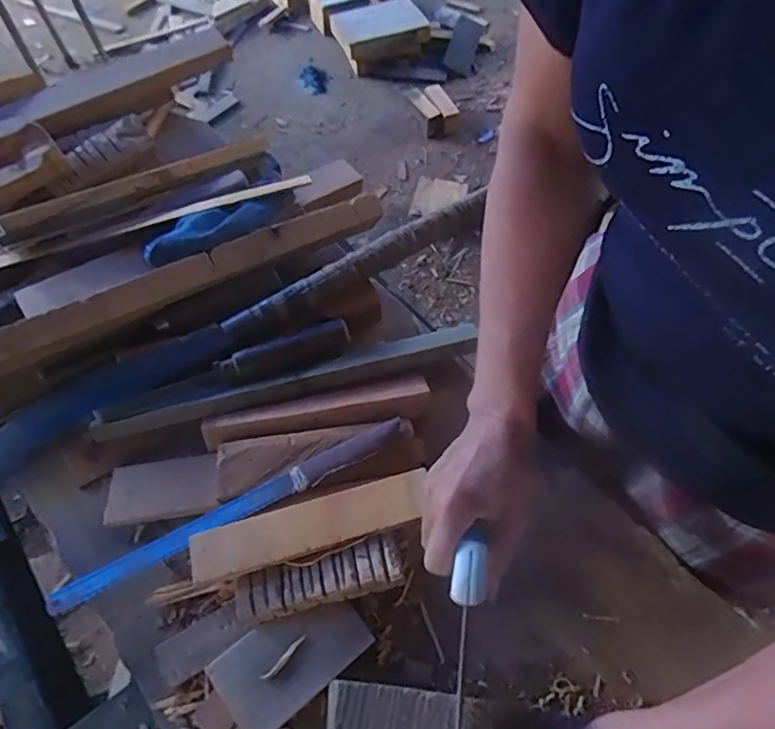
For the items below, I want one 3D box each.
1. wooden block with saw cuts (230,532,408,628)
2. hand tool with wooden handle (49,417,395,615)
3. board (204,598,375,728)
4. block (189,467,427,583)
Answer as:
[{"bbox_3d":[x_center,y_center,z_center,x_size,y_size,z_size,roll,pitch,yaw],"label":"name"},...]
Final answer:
[{"bbox_3d":[-0.055,0.172,0.441,0.132,0.014,0.039,-14,60,-4],"label":"wooden block with saw cuts"},{"bbox_3d":[-0.129,0.126,0.474,0.318,0.012,0.025,-25,63,-14],"label":"hand tool with wooden handle"},{"bbox_3d":[-0.075,0.227,0.431,0.113,0.012,0.066,-35,66,-19],"label":"board"},{"bbox_3d":[-0.064,0.132,0.457,0.194,0.015,0.045,-14,61,-8],"label":"block"}]

